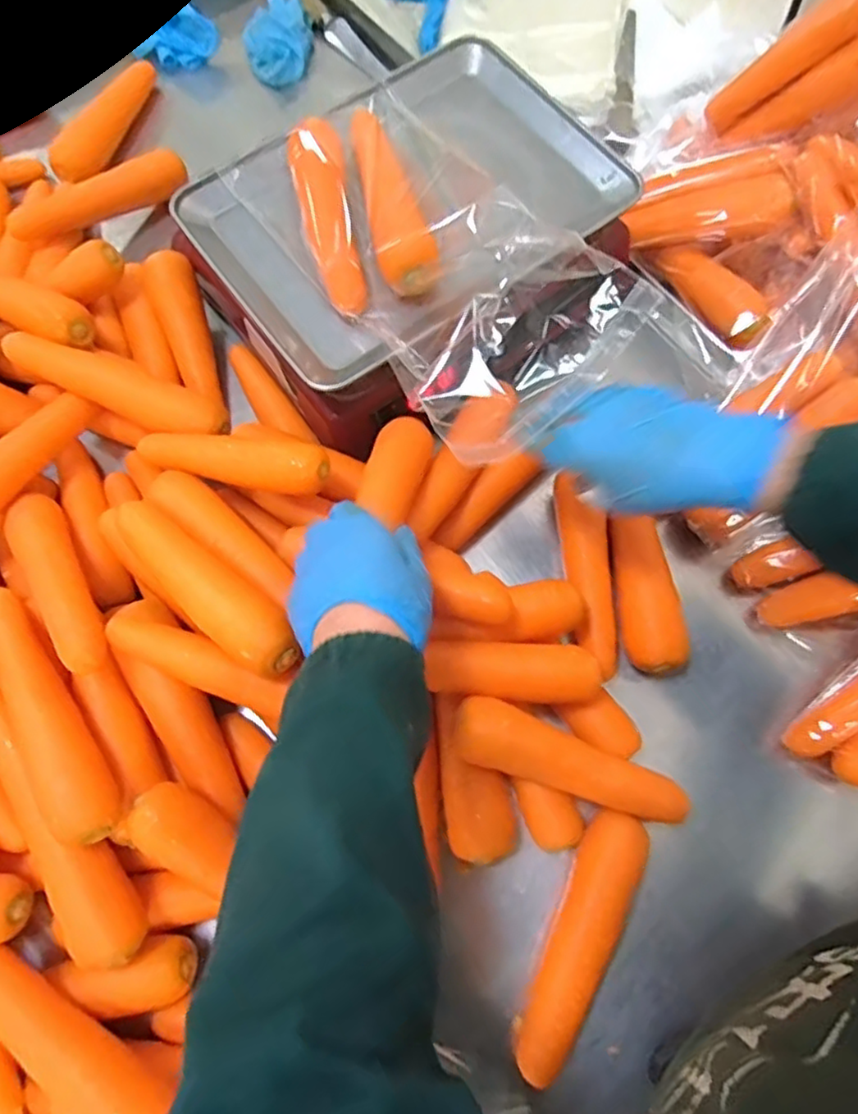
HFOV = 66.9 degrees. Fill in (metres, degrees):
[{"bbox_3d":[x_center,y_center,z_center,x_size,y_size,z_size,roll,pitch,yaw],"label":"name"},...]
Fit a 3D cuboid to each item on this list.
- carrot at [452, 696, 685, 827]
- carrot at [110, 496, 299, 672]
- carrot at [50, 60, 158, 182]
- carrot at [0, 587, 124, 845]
[{"bbox_3d":[0.094,0.144,0.445,0.171,0.048,0.042,23,70,-7],"label":"carrot"},{"bbox_3d":[-0.154,0.020,0.442,0.171,0.041,0.043,37,73,12],"label":"carrot"},{"bbox_3d":[-0.355,-0.482,0.716,0.039,0.031,0.177,18,70,6],"label":"carrot"},{"bbox_3d":[-0.259,0.097,0.430,0.036,0.035,0.196,-33,73,-12],"label":"carrot"}]

